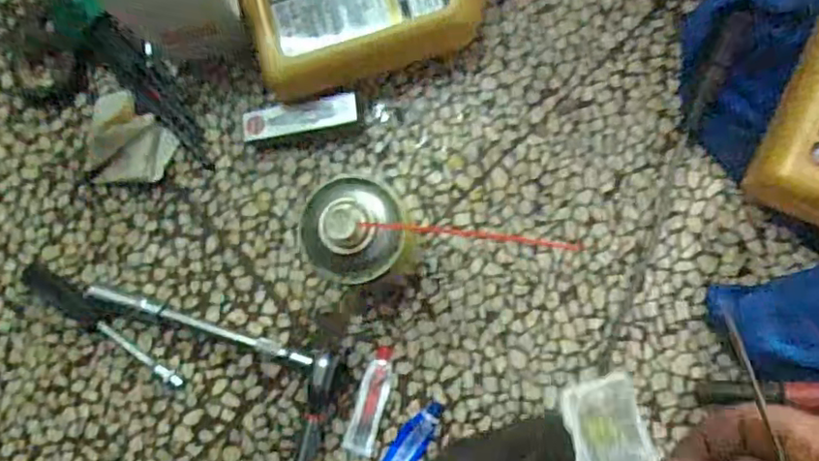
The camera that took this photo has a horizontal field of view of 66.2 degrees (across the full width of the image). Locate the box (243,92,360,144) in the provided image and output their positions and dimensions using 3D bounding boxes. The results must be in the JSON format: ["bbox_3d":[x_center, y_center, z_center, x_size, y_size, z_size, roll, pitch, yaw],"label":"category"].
[{"bbox_3d":[-0.089,-0.092,0.520,0.095,0.019,0.026,-9,82,5],"label":"box"}]

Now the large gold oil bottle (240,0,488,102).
[{"bbox_3d":[-0.015,-0.183,0.503,0.217,0.066,0.107,-18,81,3],"label":"large gold oil bottle"}]

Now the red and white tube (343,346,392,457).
[{"bbox_3d":[-0.029,0.134,0.495,0.023,0.006,0.084,17,85,8],"label":"red and white tube"}]

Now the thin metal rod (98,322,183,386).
[{"bbox_3d":[-0.221,0.102,0.516,0.087,0.007,0.009,32,87,9],"label":"thin metal rod"}]

